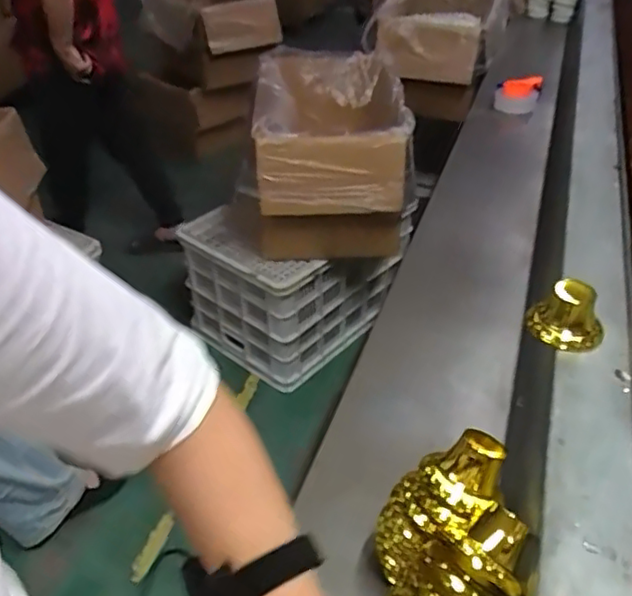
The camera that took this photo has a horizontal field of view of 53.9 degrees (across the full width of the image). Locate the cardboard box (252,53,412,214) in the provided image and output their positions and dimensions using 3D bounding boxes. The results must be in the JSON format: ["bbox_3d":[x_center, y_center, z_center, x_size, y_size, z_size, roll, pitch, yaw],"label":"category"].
[{"bbox_3d":[0.037,-0.484,1.754,0.390,0.198,0.612,-2,39,-1],"label":"cardboard box"}]

